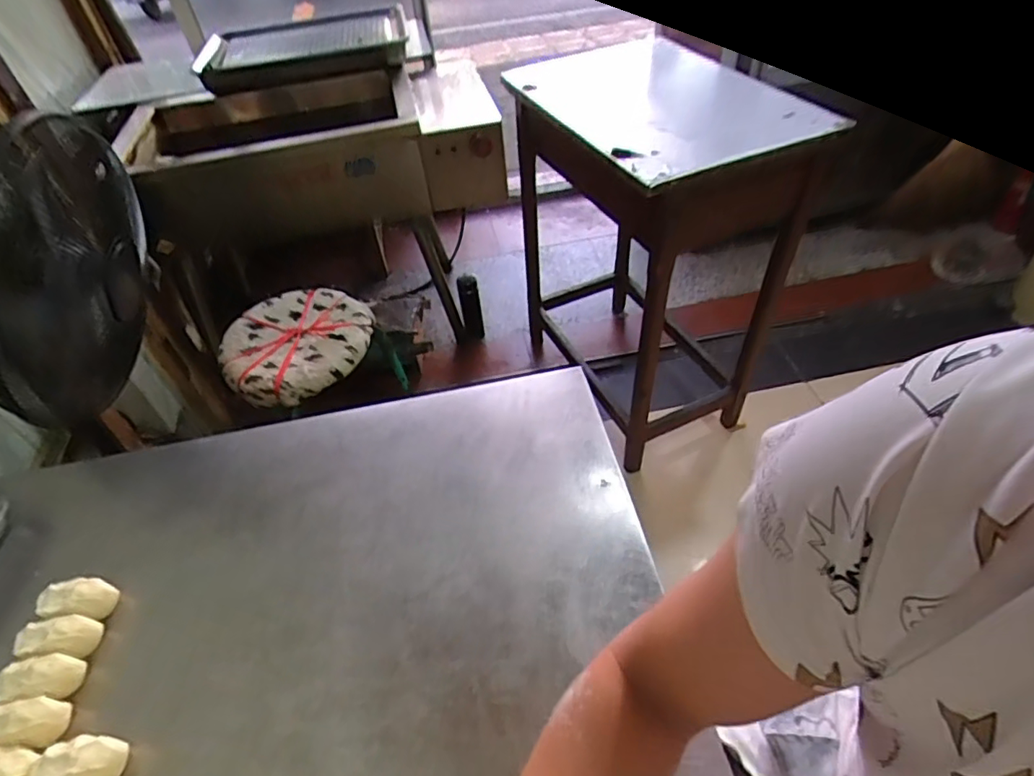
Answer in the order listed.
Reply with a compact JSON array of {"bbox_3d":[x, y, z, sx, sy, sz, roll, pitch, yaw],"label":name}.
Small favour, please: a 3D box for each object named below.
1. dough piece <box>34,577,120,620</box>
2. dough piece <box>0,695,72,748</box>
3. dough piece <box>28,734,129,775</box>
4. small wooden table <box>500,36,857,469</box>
[{"bbox_3d":[-0.491,0.238,0.630,0.077,0.046,0.047,-2,49,5],"label":"dough piece"},{"bbox_3d":[-0.478,0.332,0.551,0.076,0.051,0.041,-6,49,1],"label":"dough piece"},{"bbox_3d":[-0.400,0.351,0.521,0.075,0.048,0.042,-6,49,1],"label":"dough piece"},{"bbox_3d":[0.302,-0.308,1.288,0.480,0.739,0.583,-24,49,-15],"label":"small wooden table"}]

